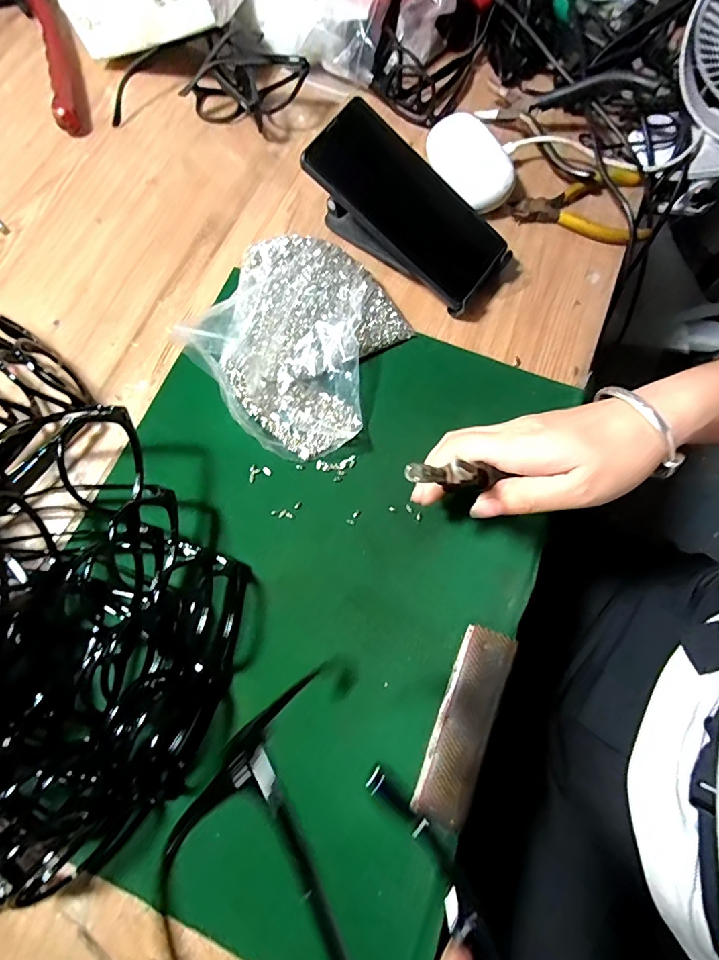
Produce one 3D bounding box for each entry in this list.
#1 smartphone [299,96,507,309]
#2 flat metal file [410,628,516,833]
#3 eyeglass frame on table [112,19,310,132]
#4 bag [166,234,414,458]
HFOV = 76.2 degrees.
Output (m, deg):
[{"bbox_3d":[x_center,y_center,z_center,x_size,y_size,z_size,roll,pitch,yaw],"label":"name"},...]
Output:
[{"bbox_3d":[0.038,-0.215,0.360,0.160,0.015,0.075,39,77,-9],"label":"smartphone"},{"bbox_3d":[0.068,0.153,0.292,0.034,0.009,0.115,22,75,7],"label":"flat metal file"},{"bbox_3d":[-0.140,-0.370,0.425,0.183,0.049,0.085,14,74,5],"label":"eyeglass frame on table"},{"bbox_3d":[-0.044,-0.109,0.356,0.151,0.037,0.160,38,77,11],"label":"bag"}]

